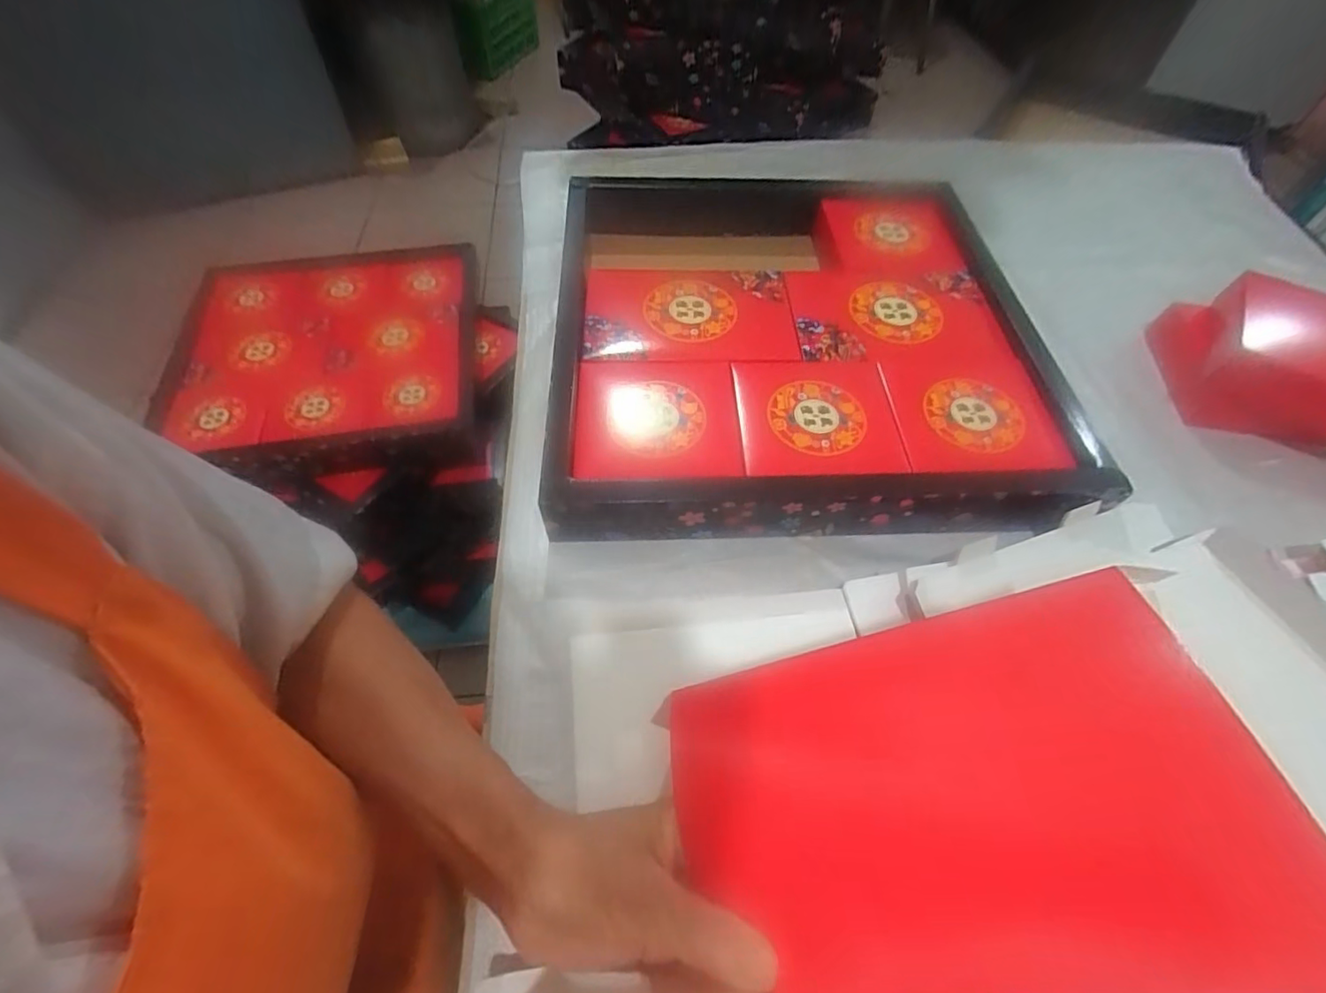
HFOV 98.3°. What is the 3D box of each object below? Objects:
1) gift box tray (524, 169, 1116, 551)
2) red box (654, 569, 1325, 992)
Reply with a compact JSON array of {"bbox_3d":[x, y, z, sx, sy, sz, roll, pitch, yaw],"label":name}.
[{"bbox_3d":[0.126,-0.159,0.549,0.416,0.065,0.447,1,55,-1],"label":"gift box tray"},{"bbox_3d":[0.103,0.120,0.220,0.203,0.025,0.132,-22,64,20],"label":"red box"}]

